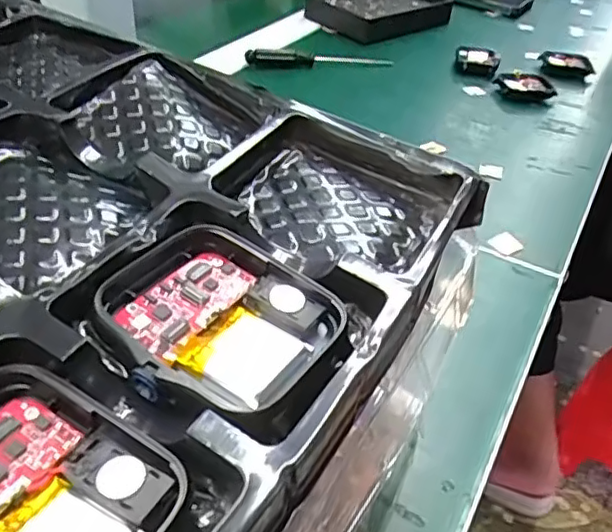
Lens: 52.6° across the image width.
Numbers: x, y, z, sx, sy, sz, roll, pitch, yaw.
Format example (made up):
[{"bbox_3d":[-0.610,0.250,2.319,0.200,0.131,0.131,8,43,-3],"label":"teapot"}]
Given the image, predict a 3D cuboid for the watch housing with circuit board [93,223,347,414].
[{"bbox_3d":[-0.018,0.009,0.125,0.041,0.010,0.039,25,41,27],"label":"watch housing with circuit board"}]

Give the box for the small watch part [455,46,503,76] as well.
[{"bbox_3d":[0.158,-0.189,0.573,0.040,0.017,0.044,15,40,13],"label":"small watch part"}]

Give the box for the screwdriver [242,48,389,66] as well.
[{"bbox_3d":[0.014,-0.185,0.548,0.132,0.016,0.016,-8,37,-15],"label":"screwdriver"}]

